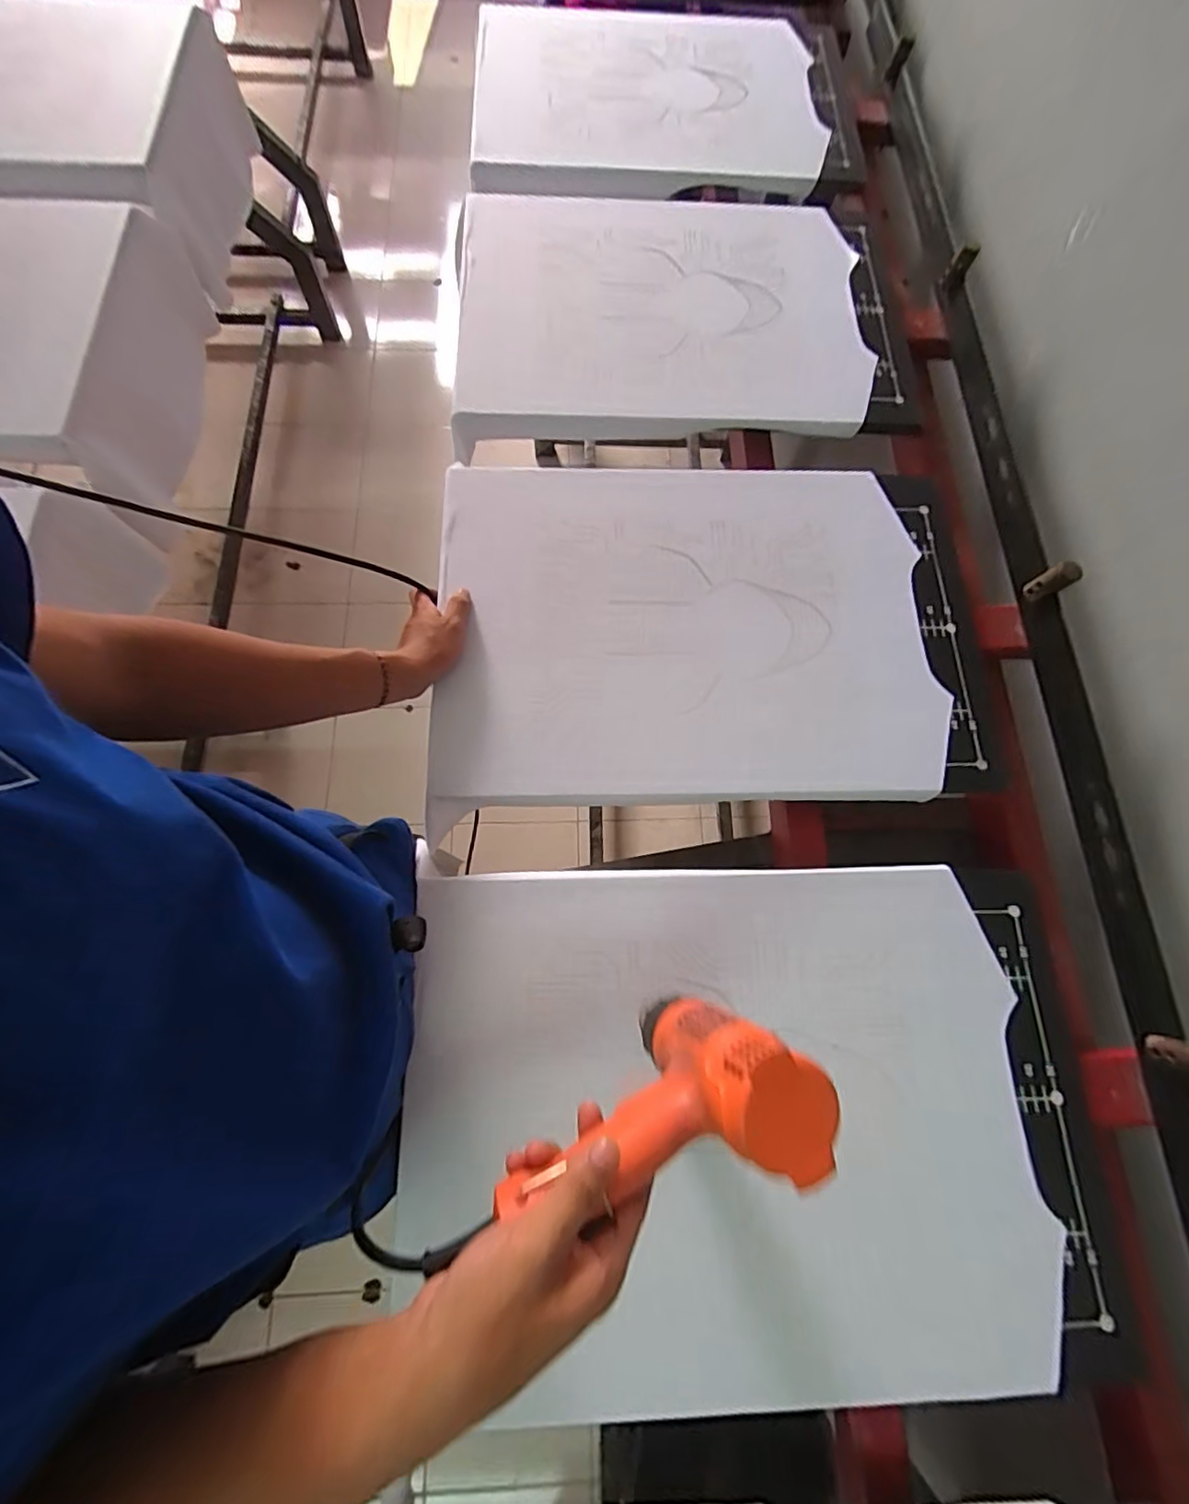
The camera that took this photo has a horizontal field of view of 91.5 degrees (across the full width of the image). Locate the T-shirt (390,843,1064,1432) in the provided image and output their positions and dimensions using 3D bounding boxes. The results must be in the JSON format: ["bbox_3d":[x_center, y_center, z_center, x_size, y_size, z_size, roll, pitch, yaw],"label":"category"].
[{"bbox_3d":[0.106,0.304,0.490,0.520,0.020,0.398,0,72,-2],"label":"T-shirt"}]

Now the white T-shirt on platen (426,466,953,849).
[{"bbox_3d":[0.099,-0.144,0.647,0.535,0.031,0.404,-1,72,-2],"label":"white T-shirt on platen"}]

